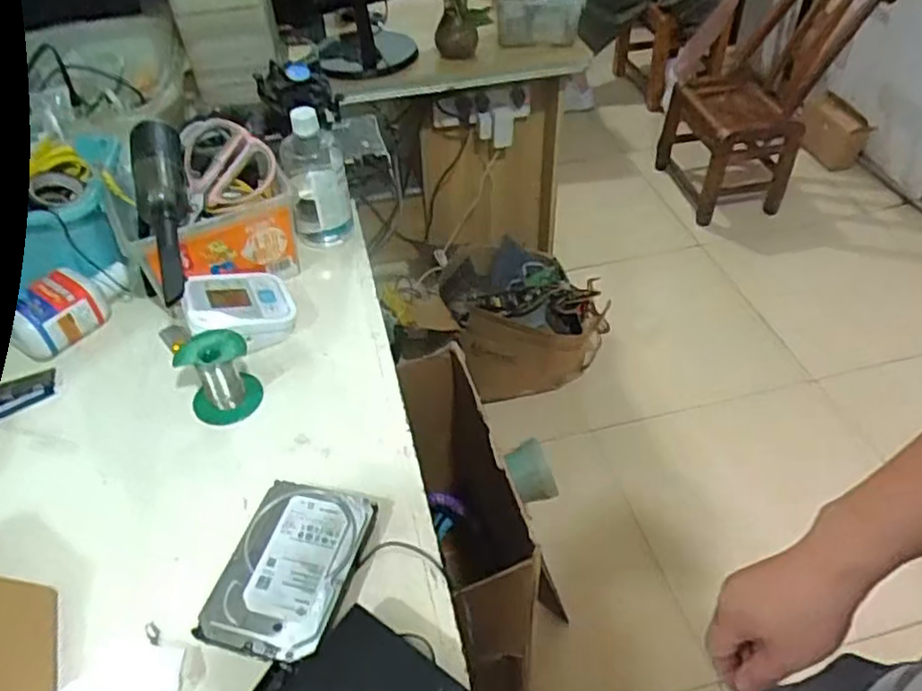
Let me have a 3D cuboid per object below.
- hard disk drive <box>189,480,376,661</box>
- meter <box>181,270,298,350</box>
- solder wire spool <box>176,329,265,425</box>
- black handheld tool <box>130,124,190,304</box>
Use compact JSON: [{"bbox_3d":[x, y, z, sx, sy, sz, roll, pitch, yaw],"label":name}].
[{"bbox_3d":[-0.140,0.183,0.572,0.097,0.020,0.147,11,47,14],"label":"hard disk drive"},{"bbox_3d":[-0.238,-0.037,0.757,0.109,0.067,0.086,-17,47,-13],"label":"meter"},{"bbox_3d":[-0.239,0.031,0.686,0.065,0.071,0.060,-1,45,1],"label":"solder wire spool"},{"bbox_3d":[-0.299,-0.128,0.699,0.050,0.052,0.226,-13,66,-10],"label":"black handheld tool"}]

